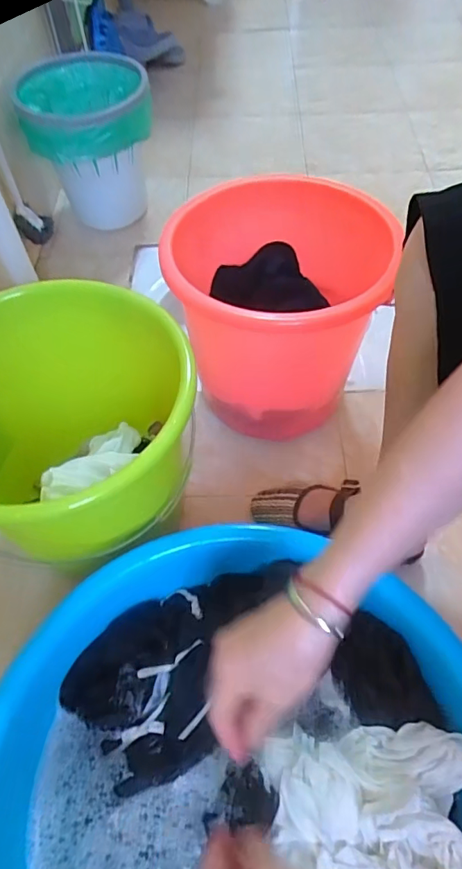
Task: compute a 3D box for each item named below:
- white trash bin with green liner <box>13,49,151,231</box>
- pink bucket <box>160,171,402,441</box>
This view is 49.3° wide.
[{"bbox_3d":[-0.285,-0.623,1.093,0.249,0.256,0.240,-9,60,-2],"label":"white trash bin with green liner"},{"bbox_3d":[0.062,-0.187,0.764,0.303,0.273,0.293,-1,60,3],"label":"pink bucket"}]

